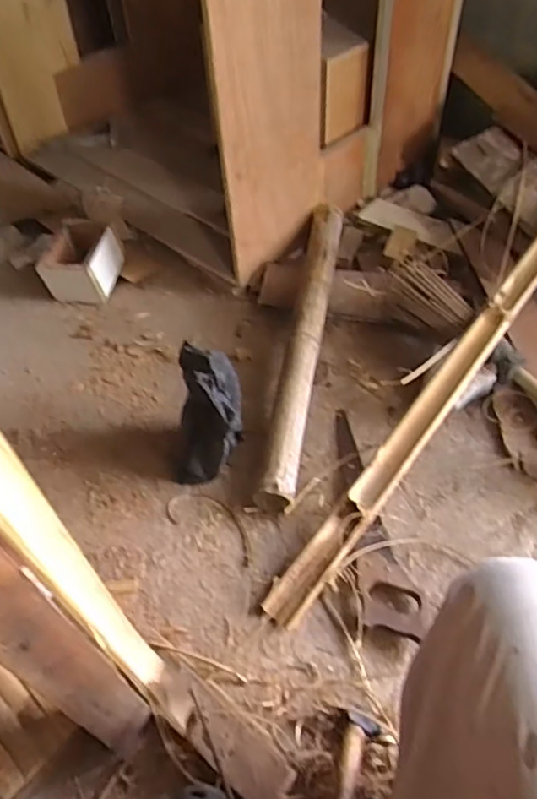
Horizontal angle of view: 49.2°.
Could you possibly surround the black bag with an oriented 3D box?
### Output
[{"bbox_3d":[-0.104,0.029,0.933,0.114,0.225,0.124,-2,49,2],"label":"black bag"}]

